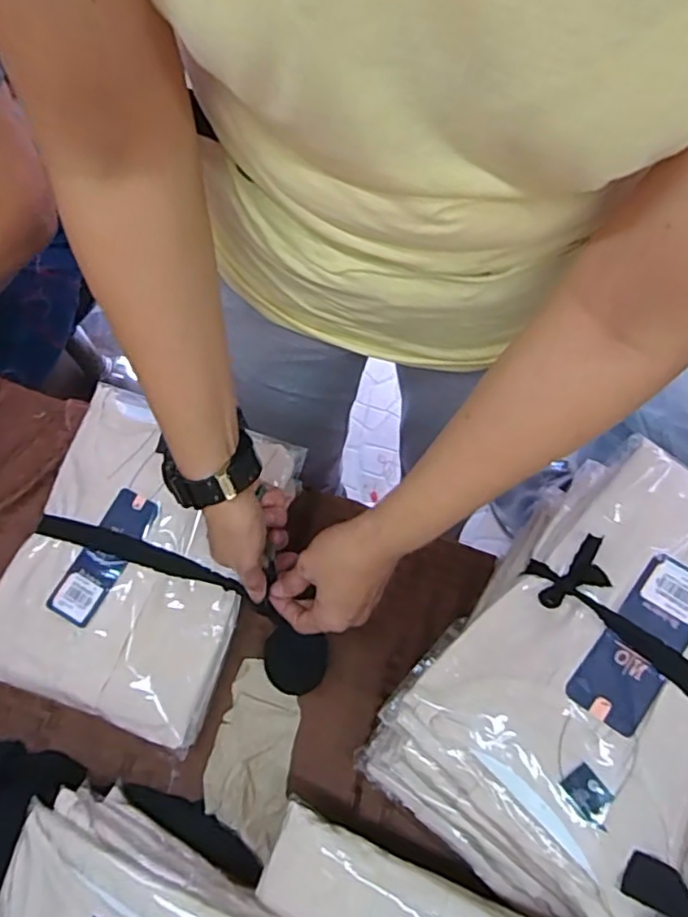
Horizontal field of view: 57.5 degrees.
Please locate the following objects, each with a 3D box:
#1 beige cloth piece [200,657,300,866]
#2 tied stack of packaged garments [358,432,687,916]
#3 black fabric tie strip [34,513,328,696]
[{"bbox_3d":[-0.078,0.256,0.548,0.073,0.013,0.139,15,69,4],"label":"beige cloth piece"},{"bbox_3d":[0.189,0.167,0.454,0.219,0.134,0.302,39,73,12],"label":"tied stack of packaged garments"},{"bbox_3d":[-0.146,0.117,0.566,0.292,0.047,0.061,30,71,1],"label":"black fabric tie strip"}]

